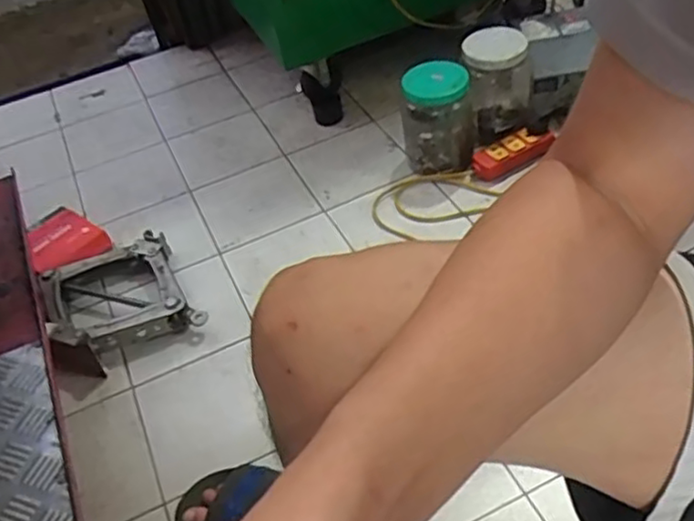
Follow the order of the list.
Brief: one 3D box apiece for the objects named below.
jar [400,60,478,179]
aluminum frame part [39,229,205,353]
[{"bbox_3d":[0.168,-0.247,1.211,0.127,0.198,0.106,4,47,14],"label":"jar"},{"bbox_3d":[-0.367,0.060,1.085,0.215,0.057,0.224,-27,47,-15],"label":"aluminum frame part"}]

